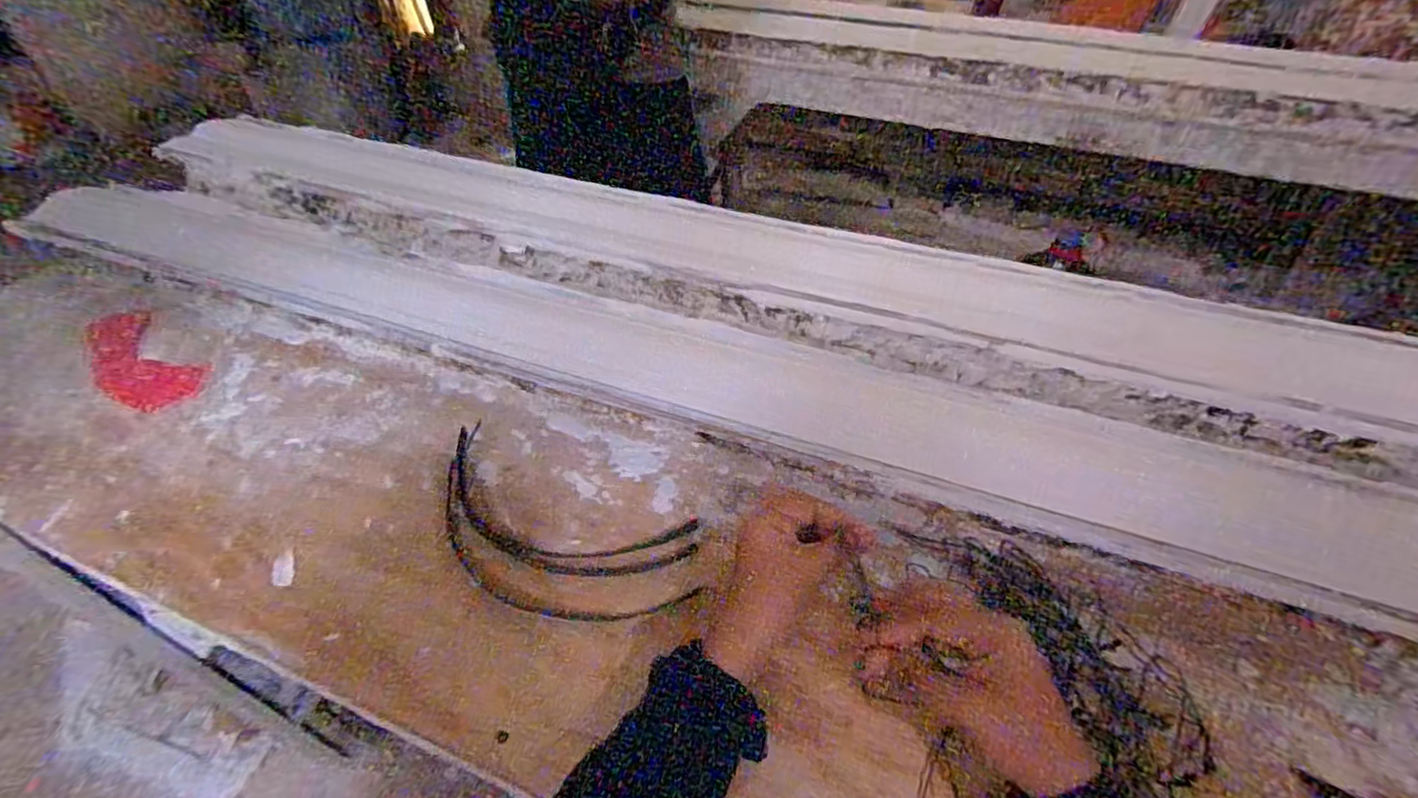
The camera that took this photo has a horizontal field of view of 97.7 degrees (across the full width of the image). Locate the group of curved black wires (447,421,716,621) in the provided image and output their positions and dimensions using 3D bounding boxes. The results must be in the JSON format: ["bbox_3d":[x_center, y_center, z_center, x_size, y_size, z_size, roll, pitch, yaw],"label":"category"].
[{"bbox_3d":[-0.128,0.110,0.501,0.261,0.004,0.121,19,50,18],"label":"group of curved black wires"}]

